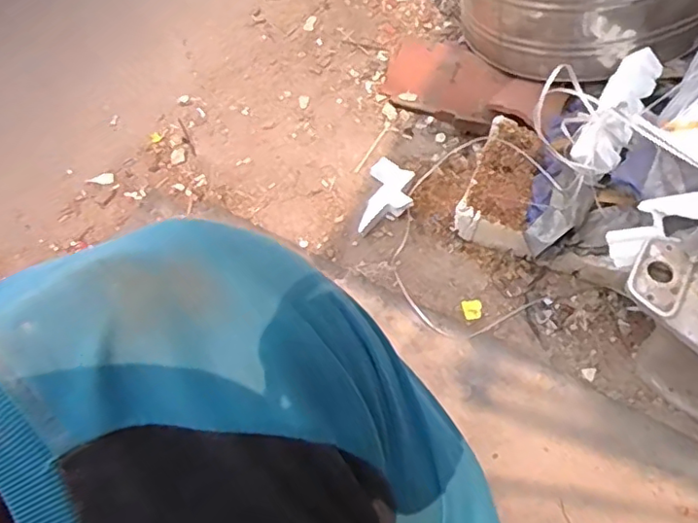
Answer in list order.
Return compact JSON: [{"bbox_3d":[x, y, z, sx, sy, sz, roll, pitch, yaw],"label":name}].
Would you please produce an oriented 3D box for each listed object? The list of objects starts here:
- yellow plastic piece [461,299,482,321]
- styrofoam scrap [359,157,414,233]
[{"bbox_3d":[0.350,0.137,1.637,0.056,0.006,0.058,-11,66,-4],"label":"yellow plastic piece"},{"bbox_3d":[0.125,-0.207,1.809,0.146,0.052,0.261,9,66,5],"label":"styrofoam scrap"}]

